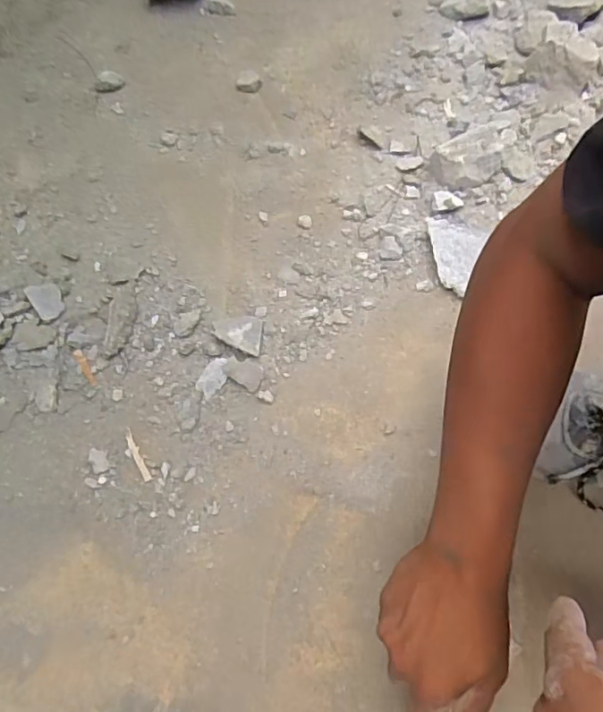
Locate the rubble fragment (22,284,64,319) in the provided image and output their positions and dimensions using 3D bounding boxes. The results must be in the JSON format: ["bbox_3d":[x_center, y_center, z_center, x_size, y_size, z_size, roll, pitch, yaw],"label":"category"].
[{"bbox_3d":[-0.266,-0.060,0.567,0.031,0.010,0.043,-35,71,-15],"label":"rubble fragment"}]

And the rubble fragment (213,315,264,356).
[{"bbox_3d":[-0.065,-0.023,0.552,0.049,0.018,0.046,0,66,-1],"label":"rubble fragment"}]

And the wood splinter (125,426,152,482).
[{"bbox_3d":[-0.156,0.092,0.512,0.008,0.004,0.055,-26,69,-12],"label":"wood splinter"}]

